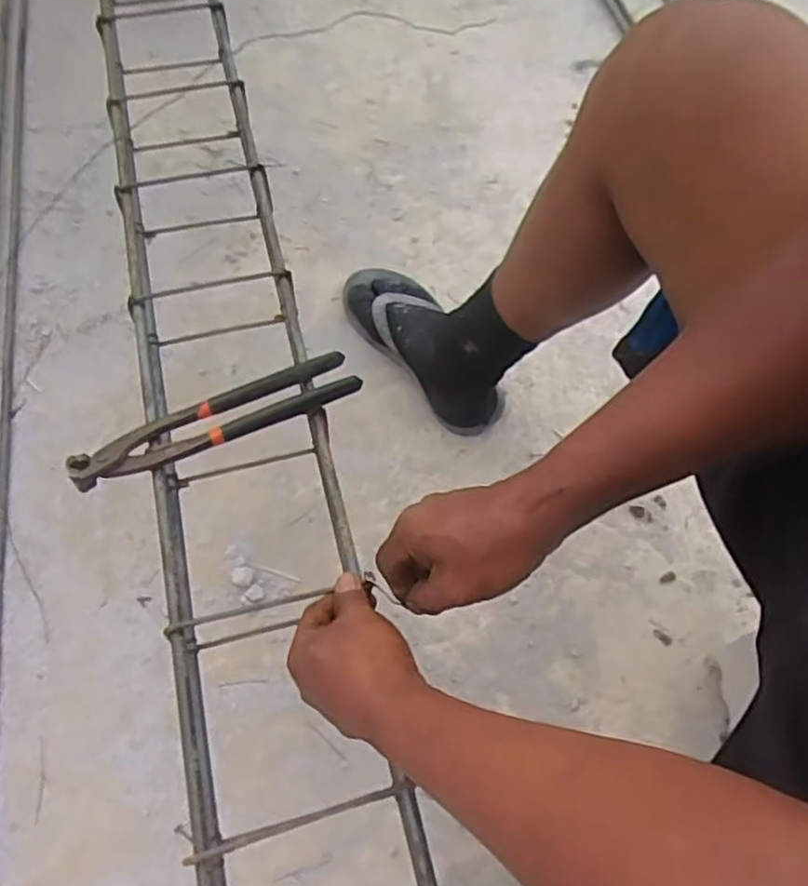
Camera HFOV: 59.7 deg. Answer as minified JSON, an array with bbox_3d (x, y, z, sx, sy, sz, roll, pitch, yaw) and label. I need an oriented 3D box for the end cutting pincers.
[{"bbox_3d":[-0.145,-0.019,0.545,0.219,0.021,0.045,-21,65,-13],"label":"end cutting pincers"}]

